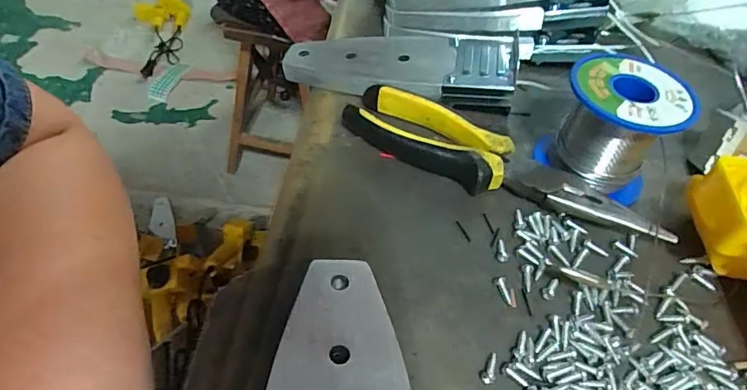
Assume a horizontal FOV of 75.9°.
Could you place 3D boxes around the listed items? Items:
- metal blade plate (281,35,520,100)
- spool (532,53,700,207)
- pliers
[{"bbox_3d":[0.019,-0.095,0.339,0.160,0.015,0.070,3,48,7],"label":"metal blade plate"},{"bbox_3d":[0.138,-0.040,0.280,0.064,0.058,0.064,2,49,-2],"label":"spool"},{"bbox_3d":[0.067,-0.017,0.280,0.189,0.021,0.039,29,54,20],"label":"pliers"}]

